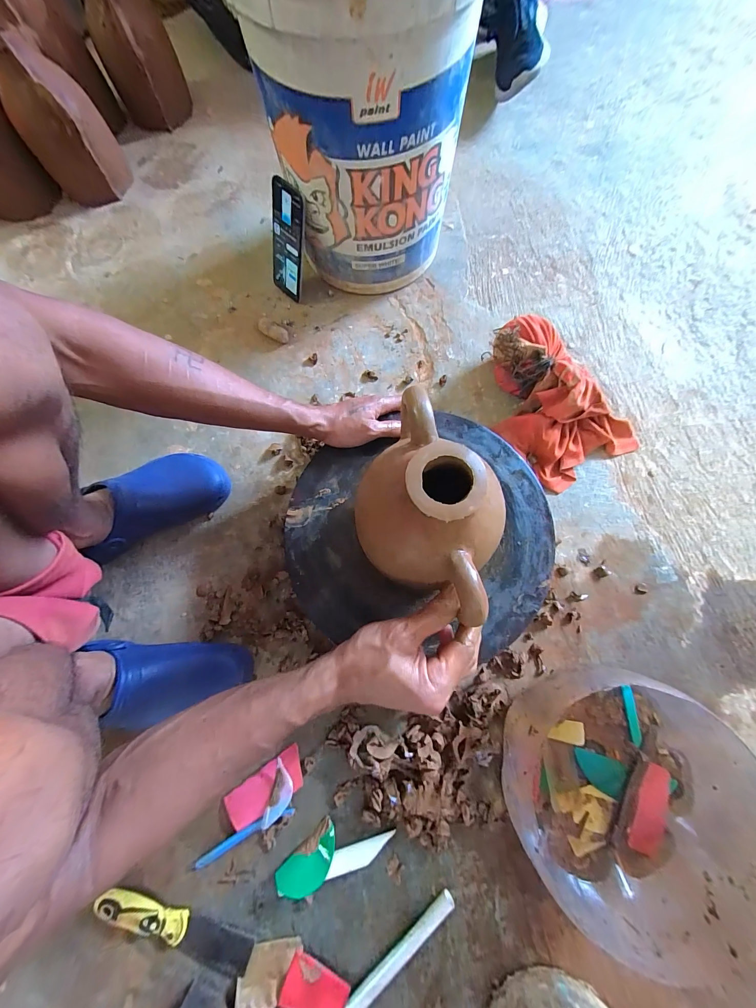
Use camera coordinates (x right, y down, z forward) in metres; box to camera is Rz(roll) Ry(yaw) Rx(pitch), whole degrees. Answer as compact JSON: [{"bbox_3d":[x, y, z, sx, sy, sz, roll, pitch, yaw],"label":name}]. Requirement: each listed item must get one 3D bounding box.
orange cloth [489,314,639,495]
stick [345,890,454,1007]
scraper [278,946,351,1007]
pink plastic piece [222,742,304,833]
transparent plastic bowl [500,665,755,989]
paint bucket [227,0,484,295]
[{"bbox_3d":[0.273,-0.165,0.523,0.186,0.085,0.278,-36,78,-7],"label":"orange cloth"},{"bbox_3d":[0.022,0.523,0.377,0.165,0.016,0.015,-40,79,-8],"label":"stick"},{"bbox_3d":[-0.075,0.571,0.380,0.071,0.017,0.048,25,79,7],"label":"scraper"},{"bbox_3d":[-0.149,0.376,0.429,0.107,0.012,0.044,-33,78,-6],"label":"pink plastic piece"},{"bbox_3d":[0.270,0.328,0.380,0.252,0.127,0.234,0,77,2],"label":"transparent plastic bowl"},{"bbox_3d":[-0.015,-0.581,0.483,0.295,0.370,0.296,13,77,5],"label":"paint bucket"}]

